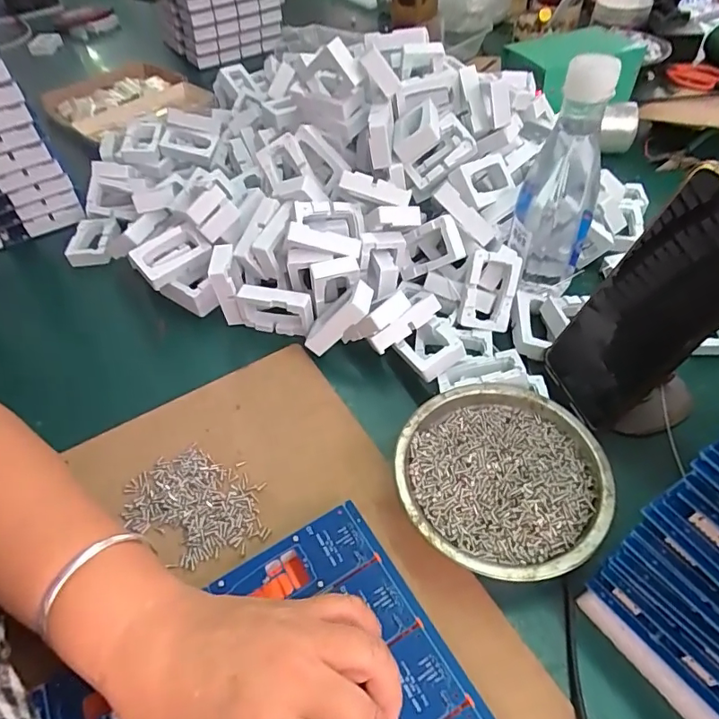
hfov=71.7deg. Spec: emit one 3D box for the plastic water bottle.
[{"bbox_3d":[0.155,-0.129,0.387,0.059,0.189,0.050,13,52,14],"label":"plastic water bottle"}]

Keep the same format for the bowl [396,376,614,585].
[{"bbox_3d":[0.089,0.076,0.317,0.120,0.033,0.127,-2,50,2],"label":"bowl"}]

